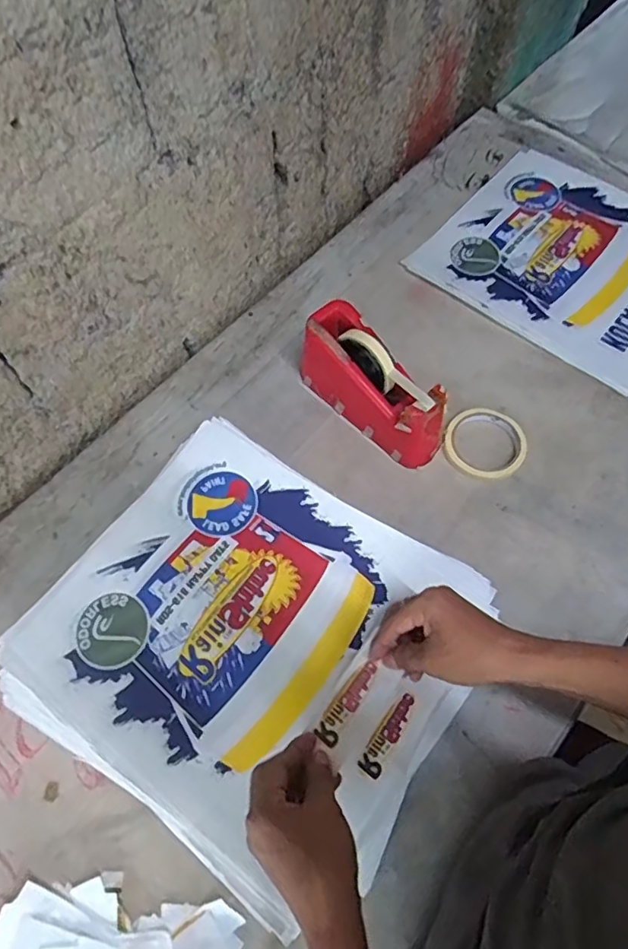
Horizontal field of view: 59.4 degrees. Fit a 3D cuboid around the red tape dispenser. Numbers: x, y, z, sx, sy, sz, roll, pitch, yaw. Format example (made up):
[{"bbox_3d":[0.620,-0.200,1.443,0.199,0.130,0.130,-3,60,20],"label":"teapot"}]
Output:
[{"bbox_3d":[0.070,-0.104,0.651,0.070,0.111,0.202,-38,70,-15],"label":"red tape dispenser"}]

